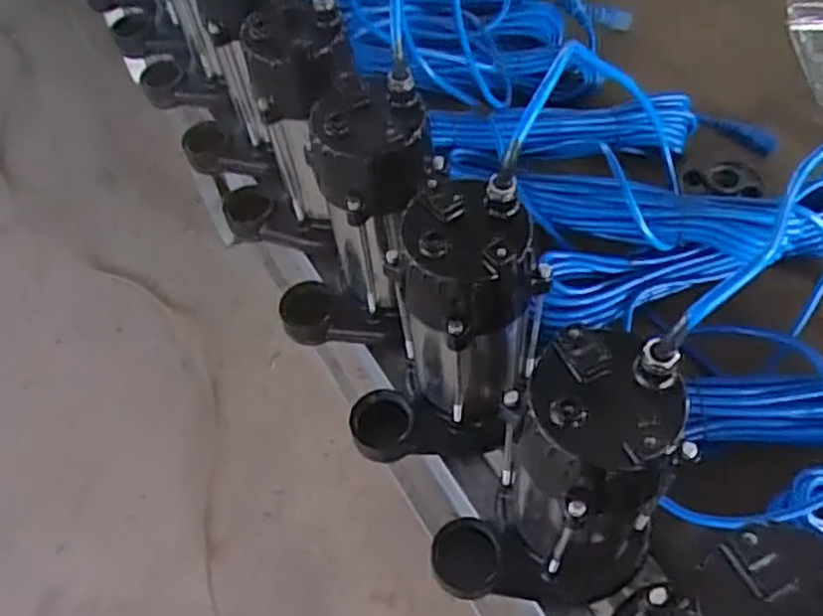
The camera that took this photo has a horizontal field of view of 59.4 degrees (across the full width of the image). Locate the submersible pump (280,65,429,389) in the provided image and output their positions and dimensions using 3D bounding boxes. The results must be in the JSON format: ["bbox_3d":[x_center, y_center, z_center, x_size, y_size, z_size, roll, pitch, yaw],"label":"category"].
[{"bbox_3d":[-0.045,-0.059,0.605,0.129,0.245,0.106,23,58,16],"label":"submersible pump"}]

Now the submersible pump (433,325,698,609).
[{"bbox_3d":[0.095,0.124,0.459,0.124,0.233,0.126,-38,63,-23],"label":"submersible pump"}]

